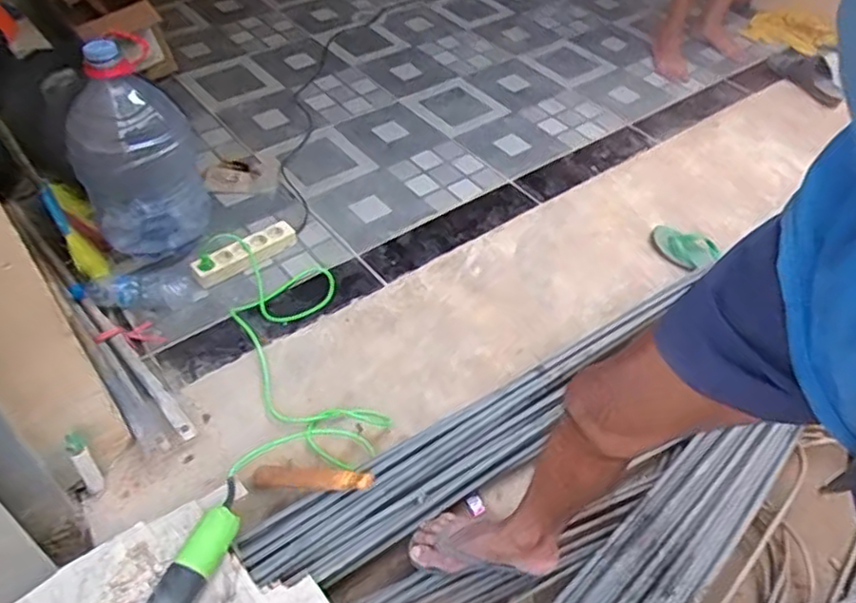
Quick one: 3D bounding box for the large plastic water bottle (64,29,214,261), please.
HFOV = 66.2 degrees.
[{"bbox_3d":[-0.578,-0.302,1.314,0.204,0.436,0.207,-11,48,-13],"label":"large plastic water bottle"}]

